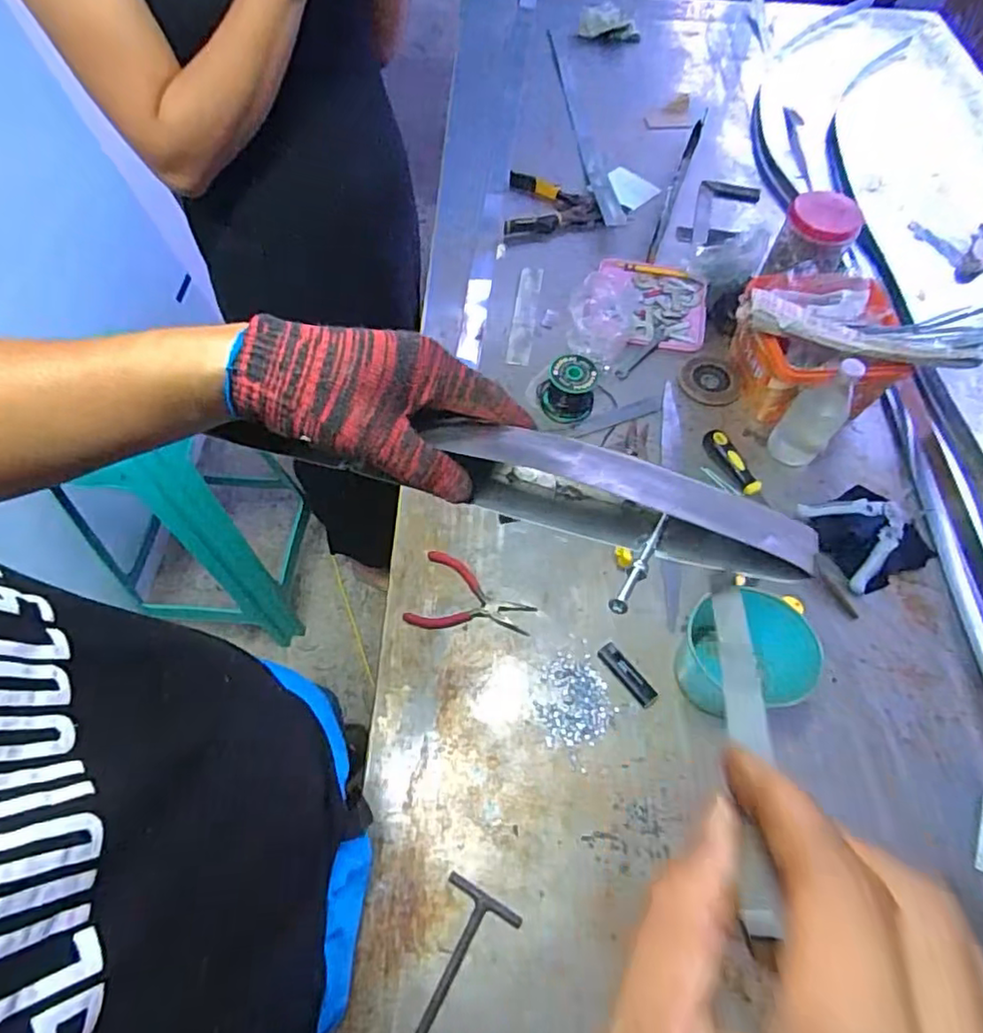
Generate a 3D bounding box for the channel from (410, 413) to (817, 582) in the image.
[{"bbox_3d":[0.062,-0.009,0.326,0.198,0.046,0.046,19,62,21],"label":"channel"}]

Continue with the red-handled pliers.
[{"bbox_3d":[-0.022,0.107,0.752,0.147,0.007,0.099,17,62,9],"label":"red-handled pliers"}]

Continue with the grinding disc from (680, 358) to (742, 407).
[{"bbox_3d":[0.335,-0.209,0.933,0.087,0.008,0.084,2,61,1],"label":"grinding disc"}]

